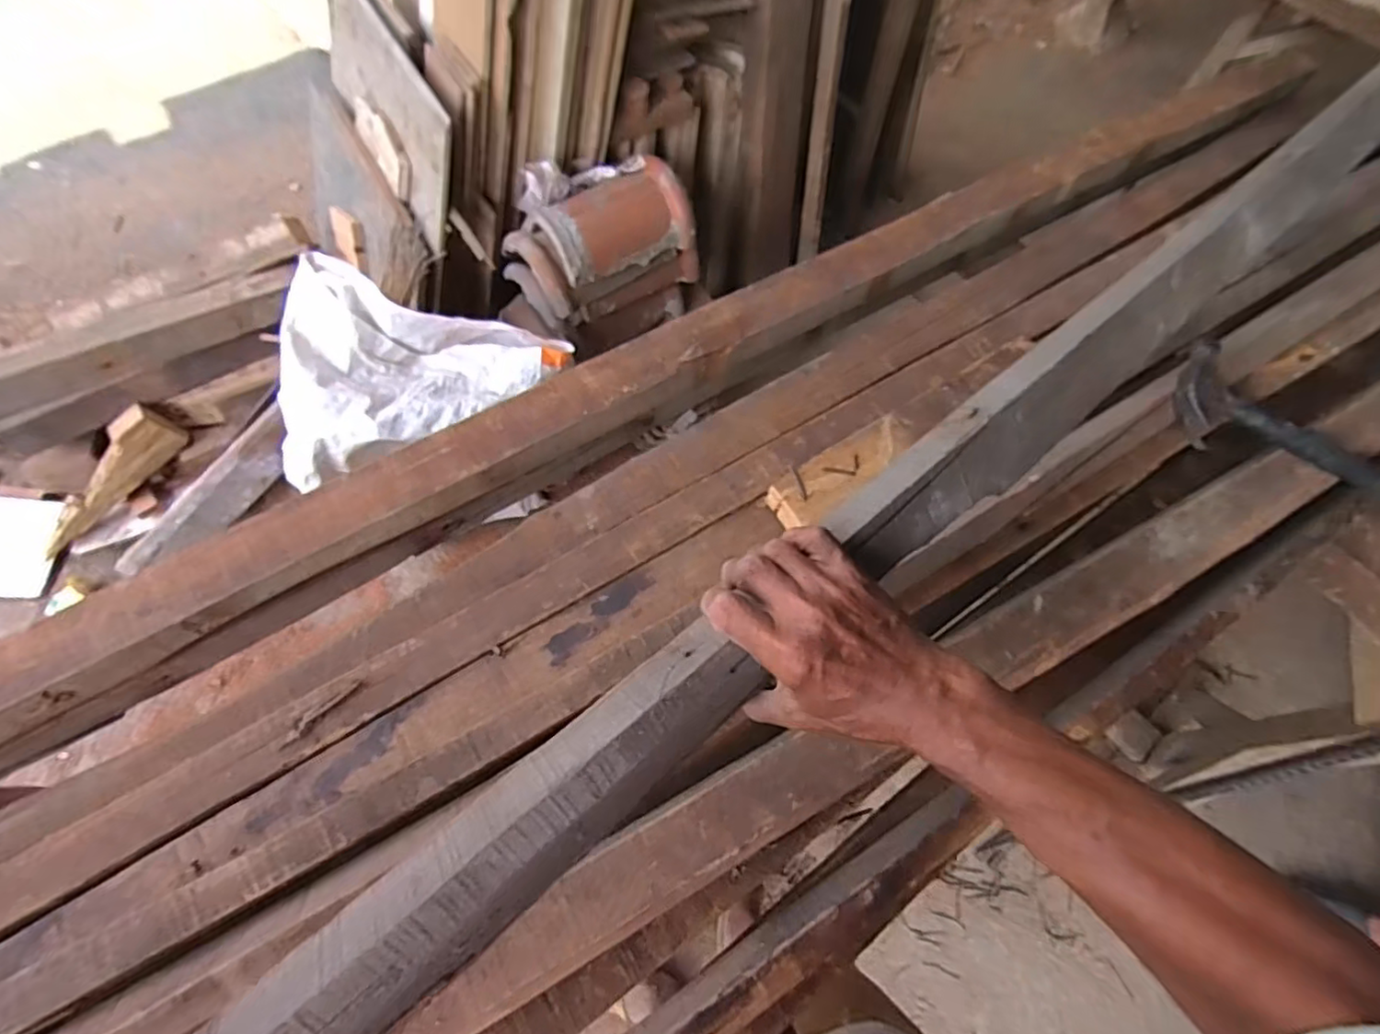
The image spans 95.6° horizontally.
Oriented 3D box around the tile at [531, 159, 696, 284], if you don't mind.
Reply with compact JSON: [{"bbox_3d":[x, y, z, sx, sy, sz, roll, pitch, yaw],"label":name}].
[{"bbox_3d":[-0.140,-0.570,1.218,0.293,0.103,0.163,-30,69,-17],"label":"tile"}]

